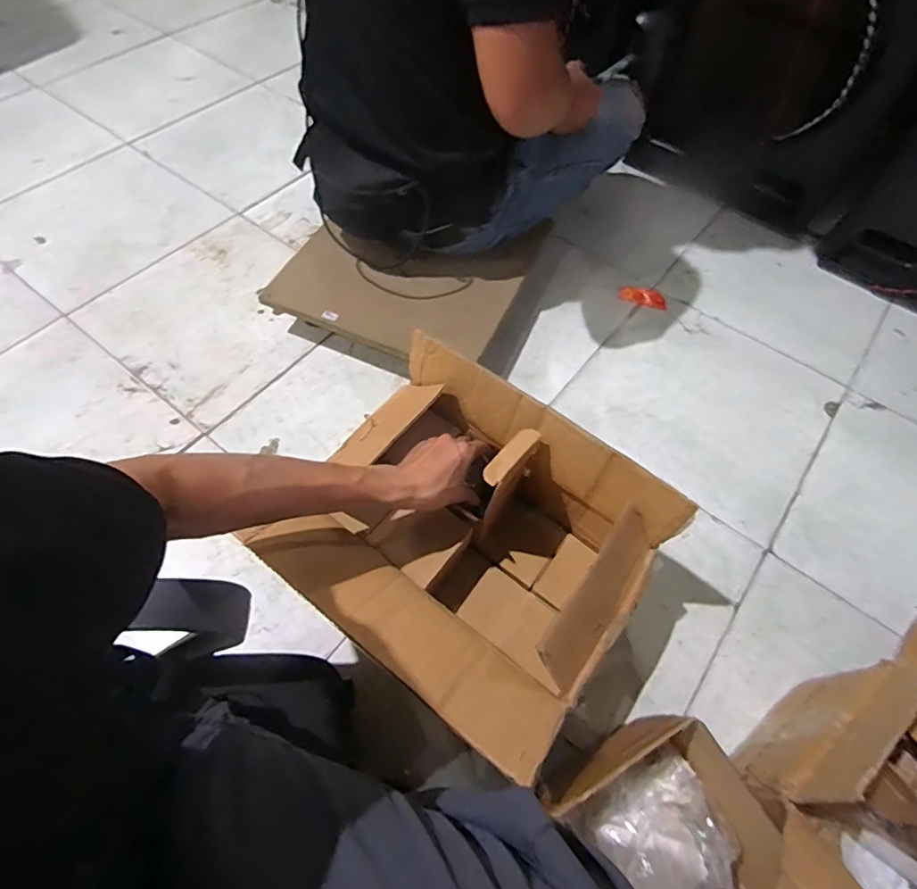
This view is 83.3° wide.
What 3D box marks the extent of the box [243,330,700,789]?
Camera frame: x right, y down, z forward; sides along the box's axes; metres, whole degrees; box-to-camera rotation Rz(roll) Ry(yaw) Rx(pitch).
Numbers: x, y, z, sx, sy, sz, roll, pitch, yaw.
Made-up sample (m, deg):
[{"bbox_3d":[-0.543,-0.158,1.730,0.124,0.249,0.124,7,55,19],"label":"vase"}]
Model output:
[{"bbox_3d":[0.007,0.114,0.596,0.368,0.174,0.307,35,67,15],"label":"box"}]

